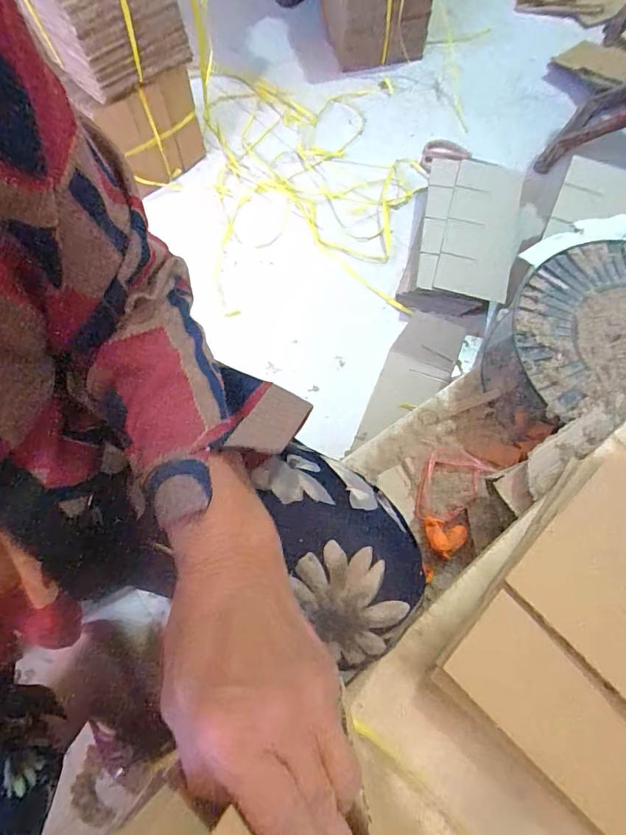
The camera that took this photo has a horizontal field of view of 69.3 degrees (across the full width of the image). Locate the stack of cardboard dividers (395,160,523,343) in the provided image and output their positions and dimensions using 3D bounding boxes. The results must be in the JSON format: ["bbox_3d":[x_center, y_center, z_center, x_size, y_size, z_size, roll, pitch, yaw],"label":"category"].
[{"bbox_3d":[0.302,-0.380,0.913,0.180,0.100,0.389,16,71,3],"label":"stack of cardboard dividers"}]

